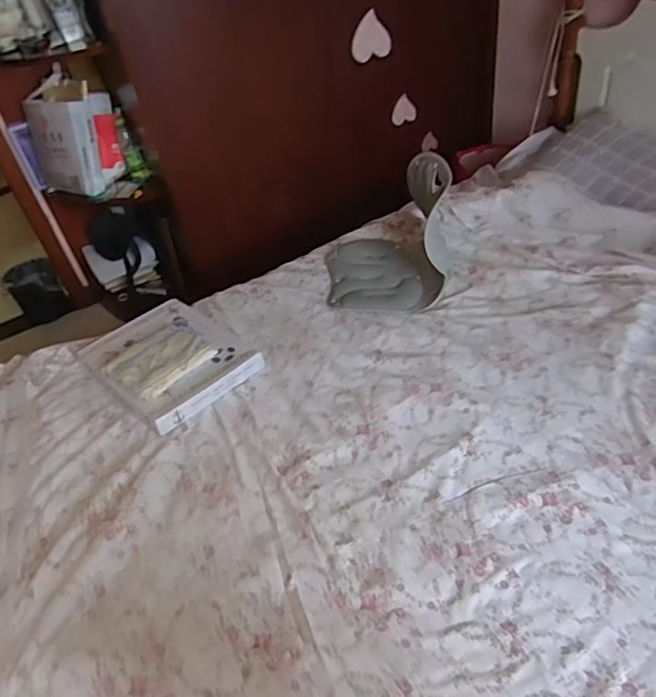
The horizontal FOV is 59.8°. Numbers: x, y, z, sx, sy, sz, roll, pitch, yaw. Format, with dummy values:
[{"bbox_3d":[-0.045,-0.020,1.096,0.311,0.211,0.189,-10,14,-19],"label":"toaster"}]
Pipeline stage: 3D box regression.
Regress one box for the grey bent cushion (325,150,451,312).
[{"bbox_3d":[0.156,-0.324,1.554,0.345,0.314,0.377,1,41,7],"label":"grey bent cushion"}]

